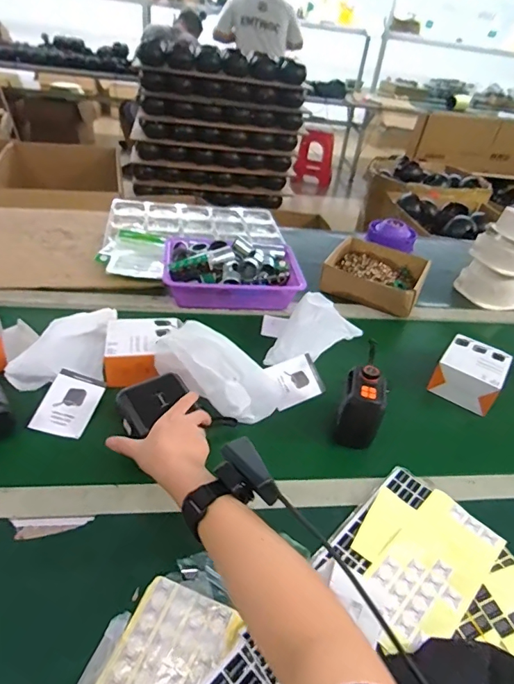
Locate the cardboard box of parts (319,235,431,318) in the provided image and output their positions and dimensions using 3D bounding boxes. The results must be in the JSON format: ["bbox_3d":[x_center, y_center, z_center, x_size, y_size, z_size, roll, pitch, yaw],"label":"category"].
[{"bbox_3d":[0.269,-0.153,1.010,0.214,0.065,0.217,18,37,11],"label":"cardboard box of parts"}]

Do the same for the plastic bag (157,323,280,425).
[{"bbox_3d":[-0.060,0.041,0.674,0.179,0.079,0.110,28,40,26],"label":"plastic bag"}]

